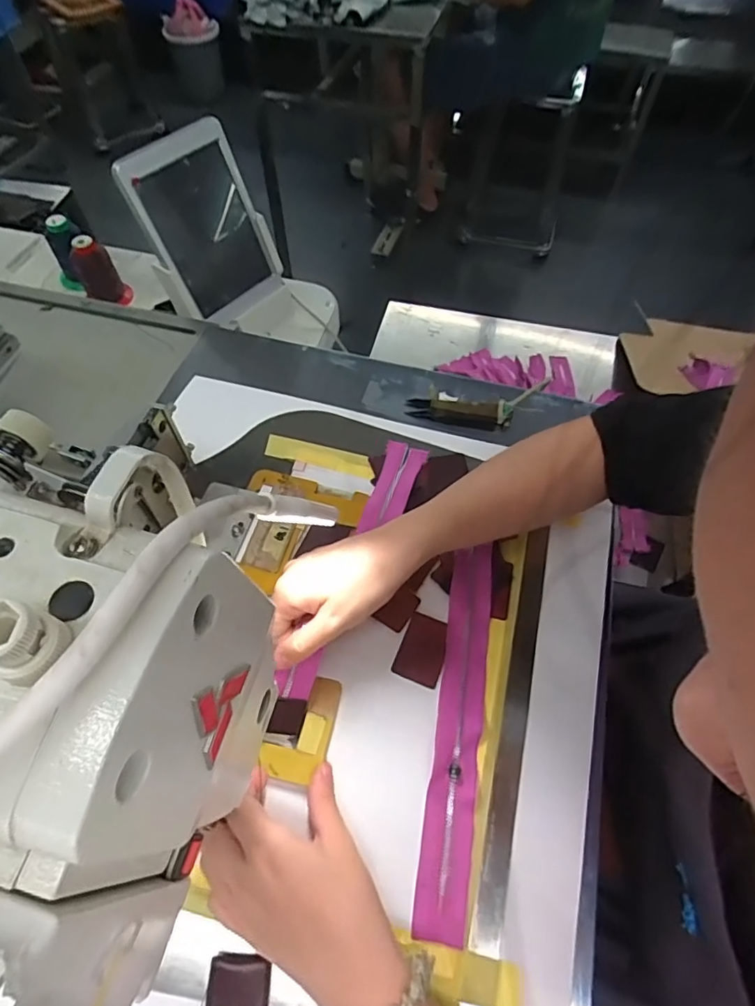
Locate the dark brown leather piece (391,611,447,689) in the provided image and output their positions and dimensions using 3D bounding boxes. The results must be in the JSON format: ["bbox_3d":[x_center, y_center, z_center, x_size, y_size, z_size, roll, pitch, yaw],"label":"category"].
[{"bbox_3d":[0.036,0.113,0.414,0.035,0.004,0.052,18,60,11],"label":"dark brown leather piece"}]

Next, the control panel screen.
[{"bbox_3d":[-0.210,-0.347,0.677,0.017,0.207,0.156,22,59,38],"label":"control panel screen"}]

